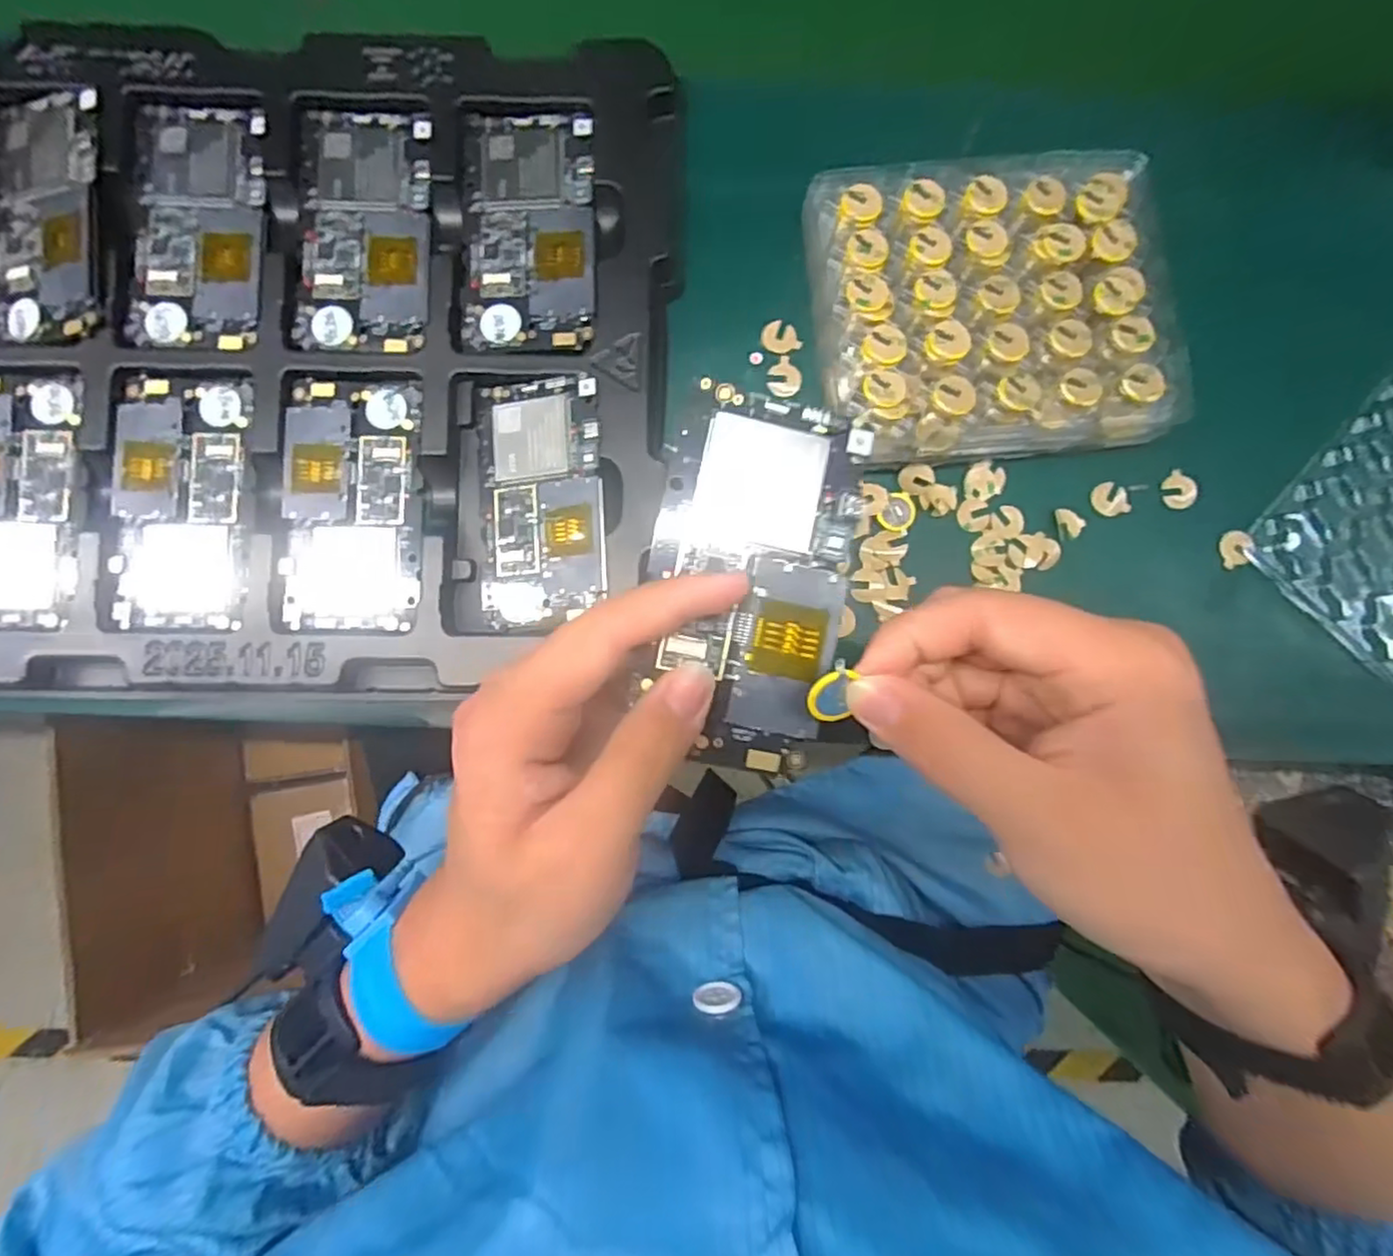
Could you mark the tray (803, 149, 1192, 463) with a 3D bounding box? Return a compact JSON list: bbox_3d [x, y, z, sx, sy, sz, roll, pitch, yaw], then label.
[{"bbox_3d":[0.148,-0.167,0.342,0.172,0.043,0.156,-8,88,-3],"label":"tray"}]

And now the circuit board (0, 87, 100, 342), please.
[{"bbox_3d":[-0.327,-0.207,0.337,0.053,0.005,0.125,-2,87,-2],"label":"circuit board"}]

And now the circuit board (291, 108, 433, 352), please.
[{"bbox_3d":[-0.170,-0.205,0.348,0.066,0.005,0.123,2,87,-2],"label":"circuit board"}]

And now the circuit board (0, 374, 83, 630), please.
[{"bbox_3d":[-0.341,-0.064,0.335,0.065,0.008,0.127,-3,88,-2],"label":"circuit board"}]

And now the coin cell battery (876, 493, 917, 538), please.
[{"bbox_3d":[0.107,-0.061,0.357,0.017,0.004,0.020,31,87,-1],"label":"coin cell battery"}]

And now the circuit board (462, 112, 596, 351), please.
[{"bbox_3d":[-0.085,-0.204,0.344,0.066,0.007,0.124,-1,87,-2],"label":"circuit board"}]

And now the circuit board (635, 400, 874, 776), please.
[{"bbox_3d":[0.018,-0.016,0.230,0.067,0.008,0.122,11,87,-2],"label":"circuit board"}]

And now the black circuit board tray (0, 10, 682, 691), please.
[{"bbox_3d":[-0.288,-0.138,0.337,0.536,0.023,0.328,1,87,-2],"label":"black circuit board tray"}]

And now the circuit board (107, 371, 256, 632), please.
[{"bbox_3d":[-0.257,-0.062,0.337,0.067,0.006,0.126,0,87,-2],"label":"circuit board"}]

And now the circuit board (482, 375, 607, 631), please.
[{"bbox_3d":[-0.077,-0.063,0.337,0.064,0.006,0.123,-4,86,14],"label":"circuit board"}]

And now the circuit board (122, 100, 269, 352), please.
[{"bbox_3d":[-0.254,-0.206,0.346,0.064,0.005,0.124,3,87,-2],"label":"circuit board"}]

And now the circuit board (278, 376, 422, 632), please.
[{"bbox_3d":[-0.174,-0.063,0.338,0.065,0.004,0.127,1,87,-2],"label":"circuit board"}]

